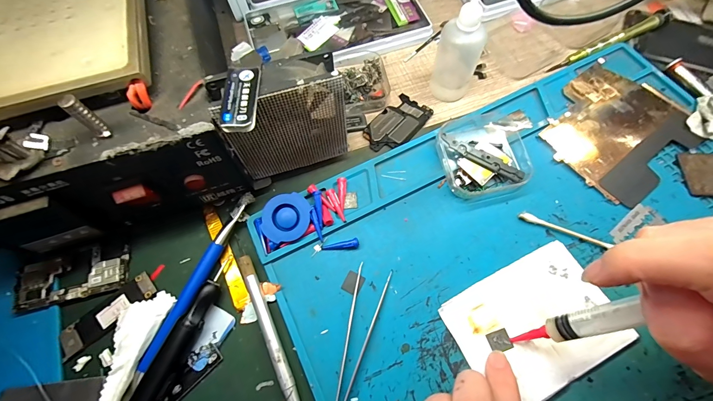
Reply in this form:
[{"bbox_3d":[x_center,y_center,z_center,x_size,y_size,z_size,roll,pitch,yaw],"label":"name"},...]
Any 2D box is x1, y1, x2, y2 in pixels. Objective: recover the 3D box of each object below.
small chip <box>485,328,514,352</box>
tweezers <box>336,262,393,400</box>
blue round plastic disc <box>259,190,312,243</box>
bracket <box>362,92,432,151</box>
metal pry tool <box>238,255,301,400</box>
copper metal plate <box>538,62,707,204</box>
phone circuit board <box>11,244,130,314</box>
[{"bbox_3d":[0.092,0.089,0.200,0.014,0.004,0.012,-19,66,-5],"label":"small chip"},{"bbox_3d":[-0.008,0.102,0.197,0.023,0.008,0.126,18,68,11],"label":"tweezers"},{"bbox_3d":[-0.052,0.013,0.233,0.036,0.010,0.033,0,84,-2],"label":"blue round plastic disc"},{"bbox_3d":[0.036,-0.068,0.275,0.037,0.004,0.064,39,73,18],"label":"bracket"},{"bbox_3d":[-0.053,0.093,0.202,0.008,0.012,0.125,-25,67,-8],"label":"metal pry tool"},{"bbox_3d":[0.212,-0.060,0.258,0.112,0.006,0.100,-37,71,-11],"label":"copper metal plate"},{"bbox_3d":[-0.204,0.055,0.225,0.072,0.007,0.034,-15,66,-4],"label":"phone circuit board"}]

